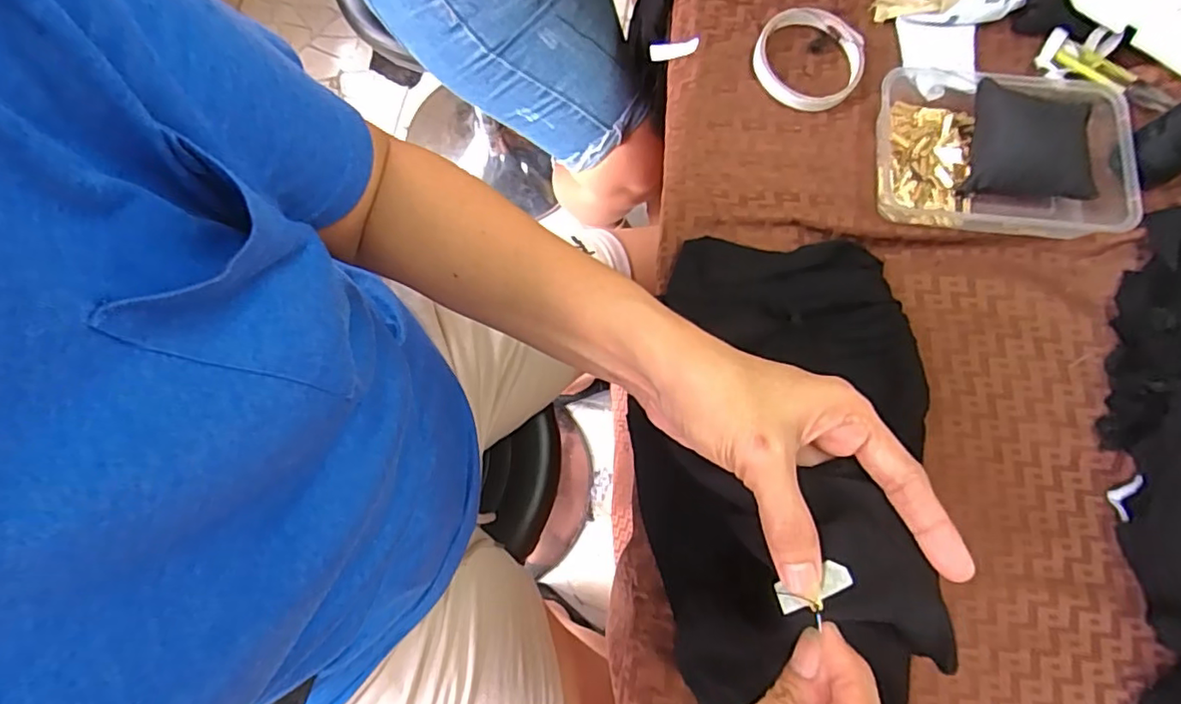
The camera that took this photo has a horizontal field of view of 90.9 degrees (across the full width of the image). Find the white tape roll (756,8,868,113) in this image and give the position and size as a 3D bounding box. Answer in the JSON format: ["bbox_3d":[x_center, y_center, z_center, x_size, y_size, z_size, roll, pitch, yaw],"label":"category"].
[{"bbox_3d":[0.174,-0.233,0.462,0.085,0.013,0.083,0,76,0],"label":"white tape roll"}]

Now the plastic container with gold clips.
[{"bbox_3d":[0.306,-0.149,0.431,0.185,0.040,0.122,9,76,2],"label":"plastic container with gold clips"}]

